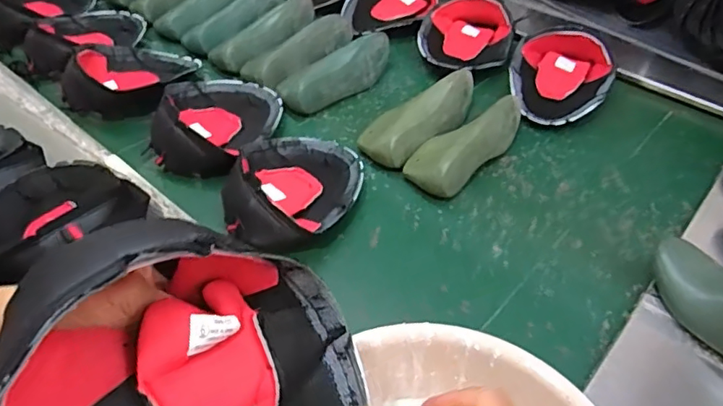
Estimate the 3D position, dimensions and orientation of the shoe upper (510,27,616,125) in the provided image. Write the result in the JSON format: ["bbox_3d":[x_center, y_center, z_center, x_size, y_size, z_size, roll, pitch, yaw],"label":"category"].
[{"bbox_3d":[0.366,-0.232,1.003,0.172,0.070,0.234,15,48,15],"label":"shoe upper"}]

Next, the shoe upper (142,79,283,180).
[{"bbox_3d":[-0.240,-0.142,0.894,0.192,0.102,0.217,0,46,1],"label":"shoe upper"}]

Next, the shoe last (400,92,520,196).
[{"bbox_3d":[0.165,-0.098,0.870,0.100,0.070,0.223,32,55,28],"label":"shoe last"}]

